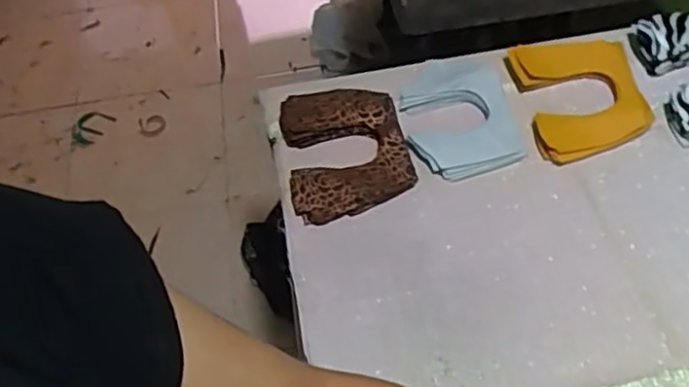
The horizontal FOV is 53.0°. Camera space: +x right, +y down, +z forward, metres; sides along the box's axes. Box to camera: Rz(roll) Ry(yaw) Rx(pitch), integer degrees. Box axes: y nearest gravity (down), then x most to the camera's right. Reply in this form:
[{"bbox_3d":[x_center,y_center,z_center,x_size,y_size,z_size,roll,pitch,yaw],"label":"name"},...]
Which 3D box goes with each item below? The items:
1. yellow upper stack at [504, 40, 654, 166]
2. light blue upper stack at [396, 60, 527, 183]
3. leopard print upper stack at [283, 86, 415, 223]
[{"bbox_3d":[0.262,-0.114,0.782,0.123,0.034,0.162,-10,54,-2],"label":"yellow upper stack"},{"bbox_3d":[0.127,-0.090,0.781,0.118,0.033,0.158,-12,54,-3],"label":"light blue upper stack"},{"bbox_3d":[-0.001,-0.051,0.768,0.130,0.032,0.162,-13,54,-4],"label":"leopard print upper stack"}]

